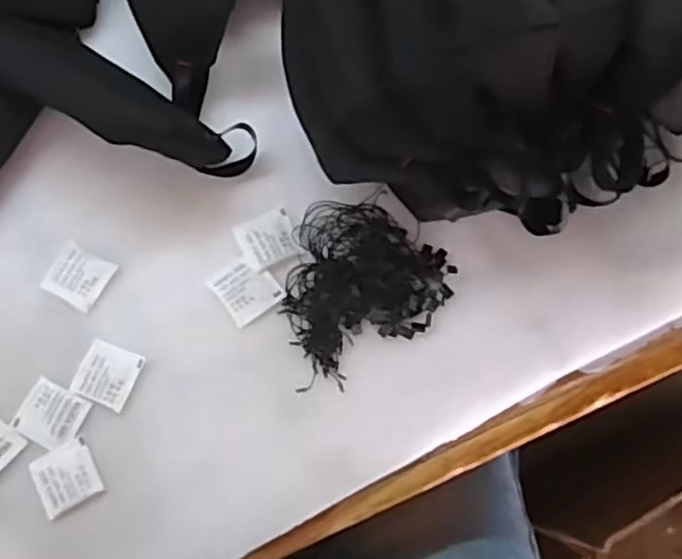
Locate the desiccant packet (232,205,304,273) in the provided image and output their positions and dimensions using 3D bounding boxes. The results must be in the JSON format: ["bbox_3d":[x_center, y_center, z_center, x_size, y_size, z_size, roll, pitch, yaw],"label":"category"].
[{"bbox_3d":[-0.052,-0.030,0.503,0.041,0.004,0.036,-26,78,-8],"label":"desiccant packet"}]

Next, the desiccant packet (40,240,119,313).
[{"bbox_3d":[-0.185,-0.002,0.491,0.041,0.004,0.038,28,76,5],"label":"desiccant packet"}]

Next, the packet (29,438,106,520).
[{"bbox_3d":[-0.180,0.130,0.458,0.039,0.004,0.039,-27,78,-9],"label":"packet"}]

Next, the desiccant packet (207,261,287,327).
[{"bbox_3d":[-0.066,0.007,0.491,0.039,0.004,0.041,-36,79,-10],"label":"desiccant packet"}]

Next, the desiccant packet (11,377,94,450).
[{"bbox_3d":[-0.193,0.090,0.466,0.042,0.004,0.038,27,76,5],"label":"desiccant packet"}]

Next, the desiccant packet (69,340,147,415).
[{"bbox_3d":[-0.156,0.063,0.468,0.039,0.005,0.038,23,76,4],"label":"desiccant packet"}]

